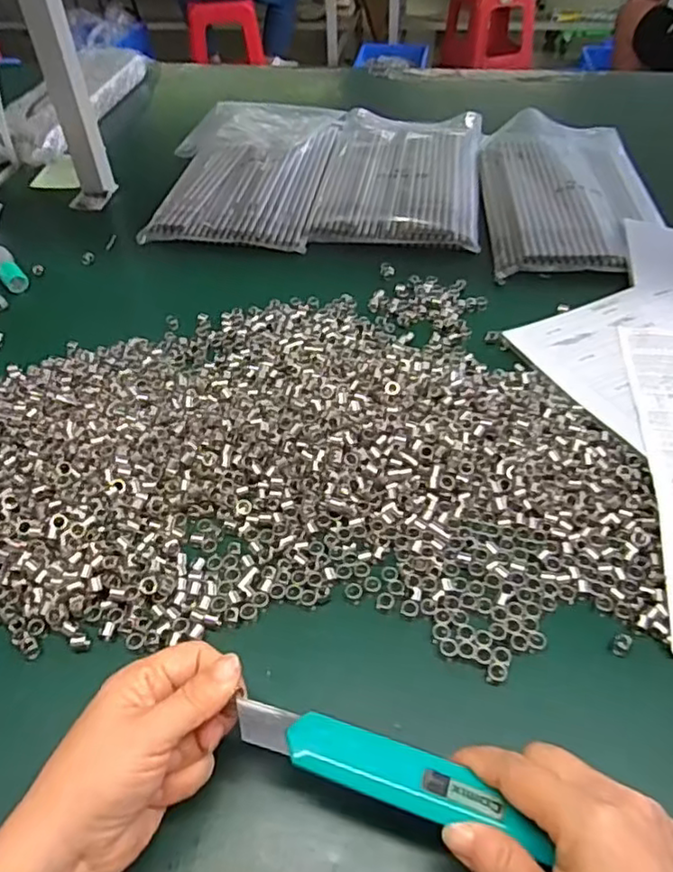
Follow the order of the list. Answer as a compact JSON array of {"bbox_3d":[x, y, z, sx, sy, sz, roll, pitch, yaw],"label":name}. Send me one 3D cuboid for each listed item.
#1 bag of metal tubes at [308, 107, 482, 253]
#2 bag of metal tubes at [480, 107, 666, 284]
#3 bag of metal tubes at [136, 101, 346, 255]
[{"bbox_3d":[0.082,-0.324,0.762,0.180,0.021,0.312,5,47,7],"label":"bag of metal tubes"},{"bbox_3d":[0.262,-0.291,0.718,0.184,0.020,0.336,2,47,5],"label":"bag of metal tubes"},{"bbox_3d":[-0.108,-0.334,0.772,0.195,0.028,0.315,5,47,7],"label":"bag of metal tubes"}]

